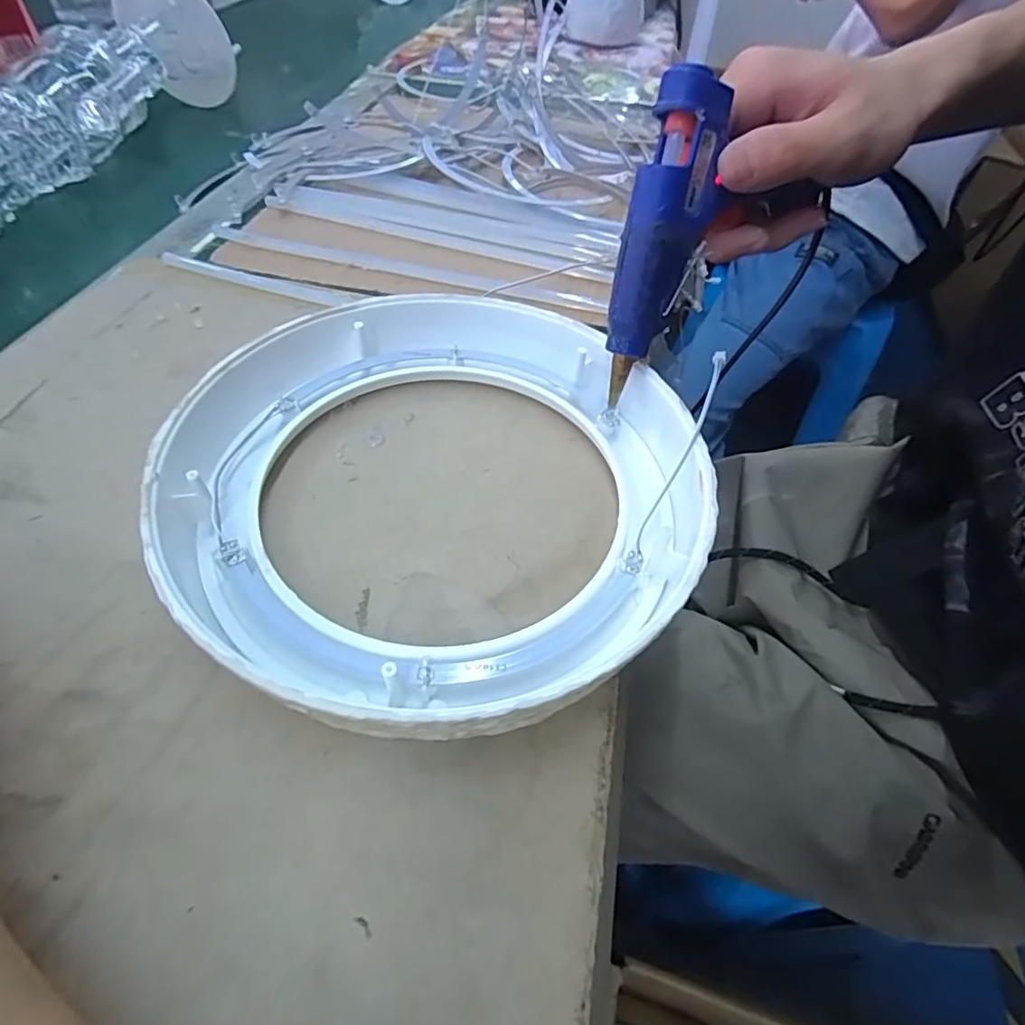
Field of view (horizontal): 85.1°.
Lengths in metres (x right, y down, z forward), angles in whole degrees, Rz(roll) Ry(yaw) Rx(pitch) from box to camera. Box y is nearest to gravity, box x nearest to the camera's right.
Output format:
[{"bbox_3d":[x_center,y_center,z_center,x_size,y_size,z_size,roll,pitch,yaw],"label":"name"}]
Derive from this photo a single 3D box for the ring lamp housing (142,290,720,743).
[{"bbox_3d":[-0.027,-0.018,0.234,0.213,0.034,0.210,2,52,-3],"label":"ring lamp housing"}]

